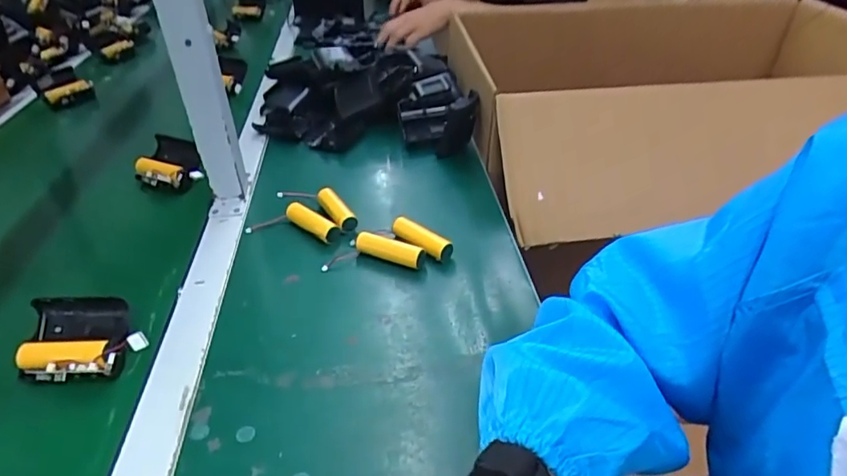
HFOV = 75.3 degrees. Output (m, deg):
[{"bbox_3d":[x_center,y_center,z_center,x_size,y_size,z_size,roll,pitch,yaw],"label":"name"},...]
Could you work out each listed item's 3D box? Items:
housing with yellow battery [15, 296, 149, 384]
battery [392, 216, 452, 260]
[{"bbox_3d":[-0.284,0.086,0.461,0.099,0.045,0.060,-2,35,-1],"label":"housing with yellow battery"},{"bbox_3d":[-0.002,0.001,0.581,0.022,0.024,0.072,-28,43,-32],"label":"battery"}]

